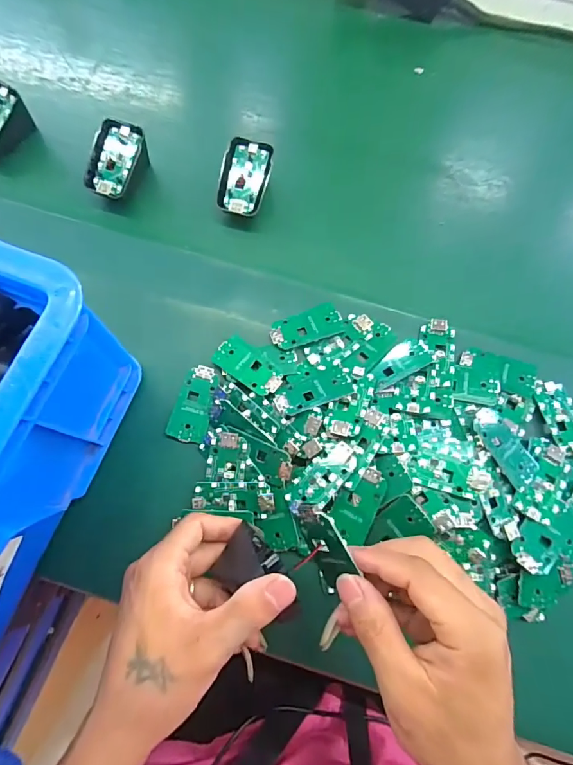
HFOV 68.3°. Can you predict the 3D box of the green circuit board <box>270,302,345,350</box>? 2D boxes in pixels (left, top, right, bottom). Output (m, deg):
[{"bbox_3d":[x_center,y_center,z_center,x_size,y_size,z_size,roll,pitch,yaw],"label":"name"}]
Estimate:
[{"bbox_3d":[0.018,-0.049,0.369,0.063,0.004,0.030,-19,75,-7],"label":"green circuit board"}]

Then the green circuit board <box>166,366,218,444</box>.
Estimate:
[{"bbox_3d":[-0.076,0.018,0.355,0.029,0.008,0.063,15,74,3],"label":"green circuit board"}]

